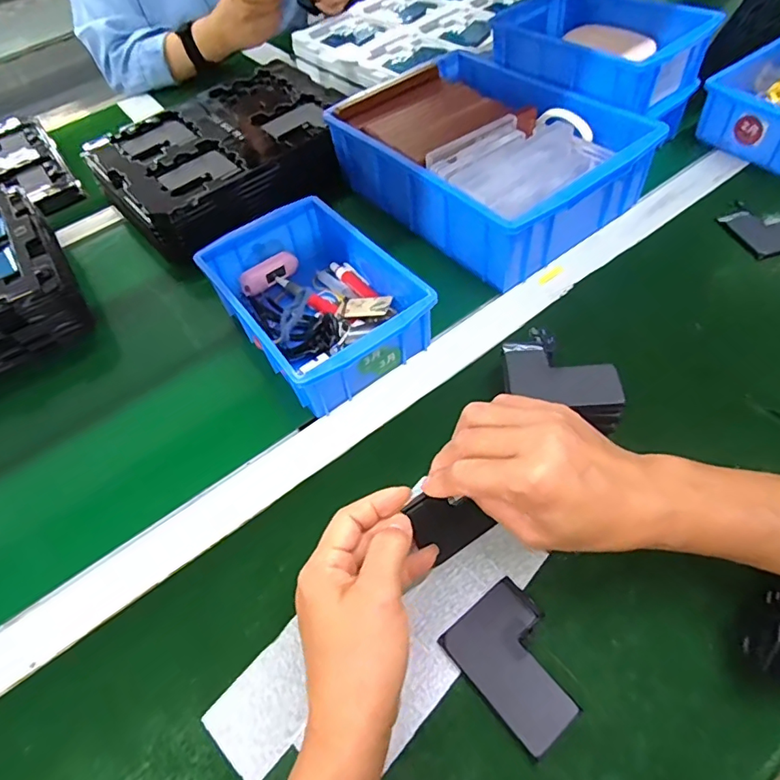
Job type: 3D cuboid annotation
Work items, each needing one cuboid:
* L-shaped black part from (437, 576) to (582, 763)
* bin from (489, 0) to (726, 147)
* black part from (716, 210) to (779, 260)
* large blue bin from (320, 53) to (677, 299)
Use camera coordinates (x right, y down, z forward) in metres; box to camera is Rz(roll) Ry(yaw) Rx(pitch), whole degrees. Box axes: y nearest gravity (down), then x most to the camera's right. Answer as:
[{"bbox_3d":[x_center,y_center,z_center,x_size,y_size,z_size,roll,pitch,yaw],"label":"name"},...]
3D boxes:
[{"bbox_3d":[0.076,0.157,0.301,0.059,0.005,0.077,-36,57,-18],"label":"L-shaped black part"},{"bbox_3d":[0.220,-0.368,0.561,0.131,0.067,0.196,-36,57,-18],"label":"bin"},{"bbox_3d":[0.392,-0.165,0.516,0.105,0.009,0.068,-14,53,-3],"label":"black part"},{"bbox_3d":[0.094,-0.238,0.539,0.202,0.090,0.283,-36,57,-18],"label":"large blue bin"}]

